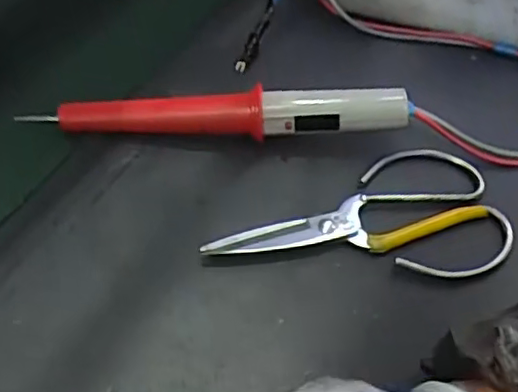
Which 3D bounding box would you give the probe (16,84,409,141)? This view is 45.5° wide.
[{"bbox_3d":[-0.029,-0.058,0.452,0.270,0.039,0.029,2,52,-1],"label":"probe"}]

